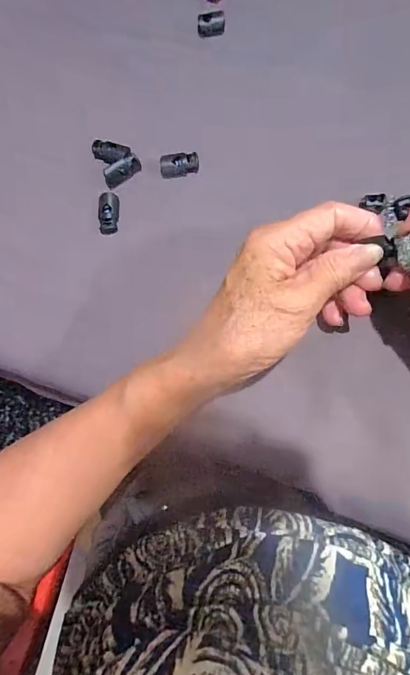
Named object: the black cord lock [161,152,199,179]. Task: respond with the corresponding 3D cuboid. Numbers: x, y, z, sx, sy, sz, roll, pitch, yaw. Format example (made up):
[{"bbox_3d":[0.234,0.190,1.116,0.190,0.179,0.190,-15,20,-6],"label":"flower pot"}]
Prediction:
[{"bbox_3d":[-0.019,-0.127,0.312,0.028,0.012,0.013,-7,81,6],"label":"black cord lock"}]

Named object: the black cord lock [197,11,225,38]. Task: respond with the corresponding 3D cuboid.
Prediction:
[{"bbox_3d":[0.005,-0.239,0.323,0.021,0.011,0.013,3,83,7],"label":"black cord lock"}]

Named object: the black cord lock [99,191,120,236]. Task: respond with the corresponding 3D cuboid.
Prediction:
[{"bbox_3d":[-0.071,-0.092,0.313,0.014,0.007,0.030,2,83,7],"label":"black cord lock"}]

